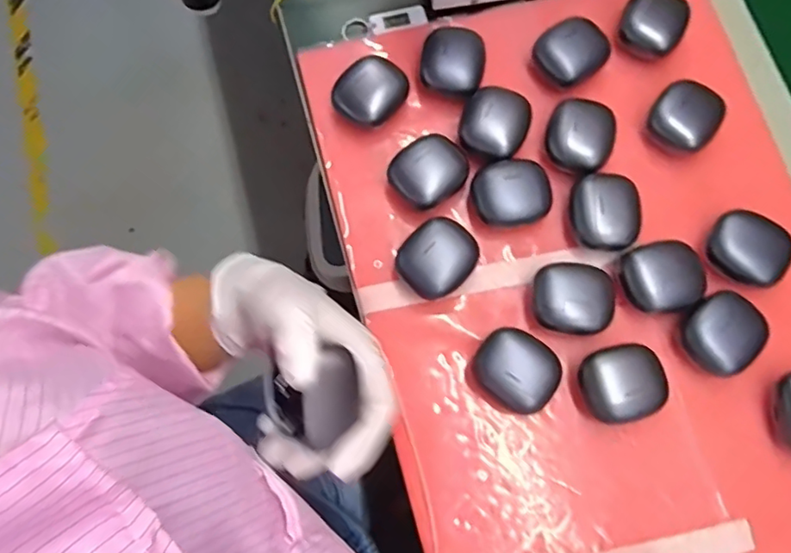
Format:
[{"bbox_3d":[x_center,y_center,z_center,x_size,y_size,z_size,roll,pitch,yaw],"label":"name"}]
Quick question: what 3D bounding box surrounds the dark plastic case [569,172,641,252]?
[{"bbox_3d":[0.153,-0.047,0.419,0.050,0.030,0.052,15,75,3],"label":"dark plastic case"}]

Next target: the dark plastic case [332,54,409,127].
[{"bbox_3d":[-0.018,-0.143,0.440,0.047,0.025,0.056,38,78,8],"label":"dark plastic case"}]

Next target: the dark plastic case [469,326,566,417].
[{"bbox_3d":[0.083,0.064,0.391,0.055,0.022,0.048,35,77,8],"label":"dark plastic case"}]

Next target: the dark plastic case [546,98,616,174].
[{"bbox_3d":[0.141,-0.106,0.434,0.048,0.033,0.060,16,75,3],"label":"dark plastic case"}]

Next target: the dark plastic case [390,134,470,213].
[{"bbox_3d":[0.026,-0.079,0.428,0.054,0.026,0.048,-39,79,-10],"label":"dark plastic case"}]

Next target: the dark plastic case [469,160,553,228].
[{"bbox_3d":[0.085,-0.060,0.424,0.053,0.029,0.048,-18,76,-6],"label":"dark plastic case"}]

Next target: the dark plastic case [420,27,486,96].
[{"bbox_3d":[0.045,-0.168,0.445,0.047,0.020,0.049,11,75,2],"label":"dark plastic case"}]

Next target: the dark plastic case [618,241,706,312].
[{"bbox_3d":[0.190,0.001,0.405,0.055,0.020,0.049,-2,75,-2],"label":"dark plastic case"}]

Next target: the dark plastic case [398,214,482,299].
[{"bbox_3d":[0.031,-0.013,0.411,0.049,0.030,0.053,39,78,8],"label":"dark plastic case"}]

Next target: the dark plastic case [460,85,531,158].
[{"bbox_3d":[0.076,-0.116,0.435,0.047,0.019,0.054,24,76,5],"label":"dark plastic case"}]

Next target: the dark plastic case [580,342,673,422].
[{"bbox_3d":[0.154,0.072,0.387,0.052,0.025,0.048,-13,76,-5],"label":"dark plastic case"}]

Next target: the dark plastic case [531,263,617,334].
[{"bbox_3d":[0.125,0.016,0.399,0.056,0.026,0.047,2,75,-1],"label":"dark plastic case"}]

